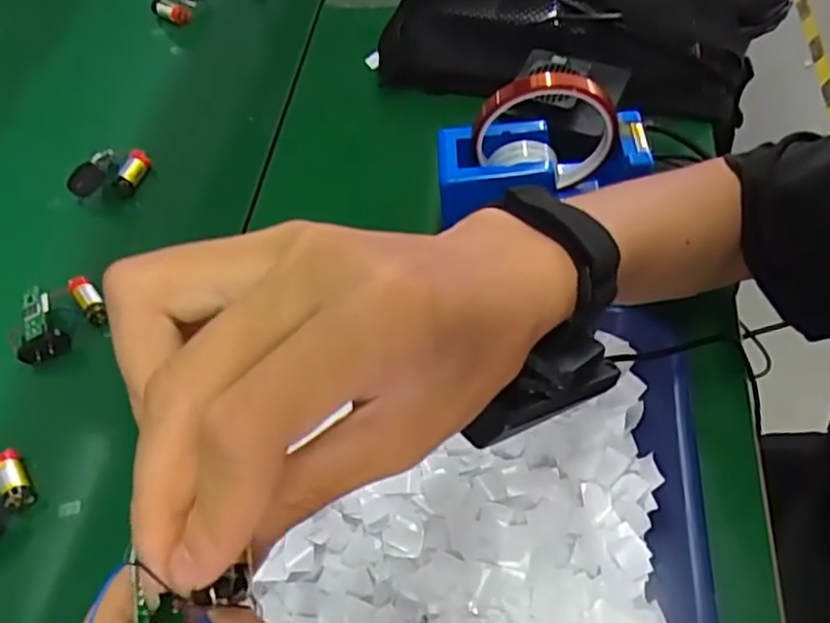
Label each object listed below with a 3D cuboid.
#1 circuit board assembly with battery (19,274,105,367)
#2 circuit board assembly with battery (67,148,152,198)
[{"bbox_3d":[-0.242,0.007,0.452,0.056,0.031,0.052,-16,57,-5],"label":"circuit board assembly with battery"},{"bbox_3d":[-0.239,-0.110,0.511,0.035,0.029,0.055,19,58,17],"label":"circuit board assembly with battery"}]

